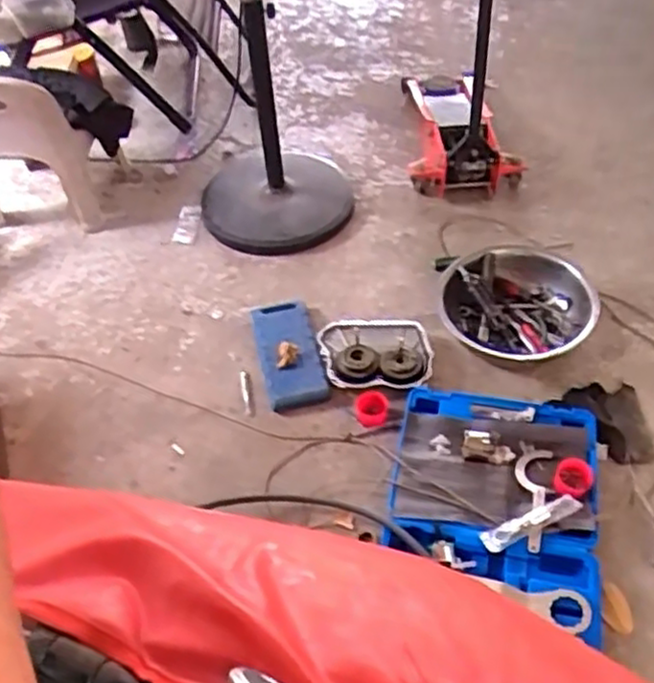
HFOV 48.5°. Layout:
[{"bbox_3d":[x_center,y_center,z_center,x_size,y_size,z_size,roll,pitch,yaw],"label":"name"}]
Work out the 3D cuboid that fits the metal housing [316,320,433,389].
[{"bbox_3d":[0.110,0.021,1.692,0.254,0.048,0.199,2,49,5],"label":"metal housing"}]

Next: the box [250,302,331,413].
[{"bbox_3d":[-0.092,0.019,1.710,0.140,0.045,0.319,-11,50,-7],"label":"box"}]

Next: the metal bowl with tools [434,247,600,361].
[{"bbox_3d":[0.448,-0.093,1.758,0.345,0.095,0.330,-1,49,2],"label":"metal bowl with tools"}]

